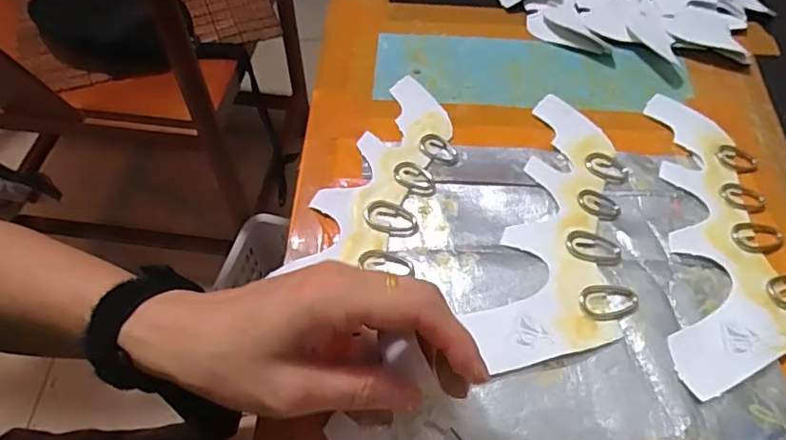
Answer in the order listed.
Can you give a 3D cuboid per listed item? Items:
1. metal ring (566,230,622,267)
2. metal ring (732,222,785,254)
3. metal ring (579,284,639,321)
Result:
[{"bbox_3d":[0.122,0.017,0.337,0.033,0.004,0.023,11,58,7],"label":"metal ring"},{"bbox_3d":[0.228,0.010,0.347,0.036,0.004,0.022,-11,58,-8],"label":"metal ring"},{"bbox_3d":[0.122,0.046,0.316,0.032,0.005,0.021,0,57,0],"label":"metal ring"}]

